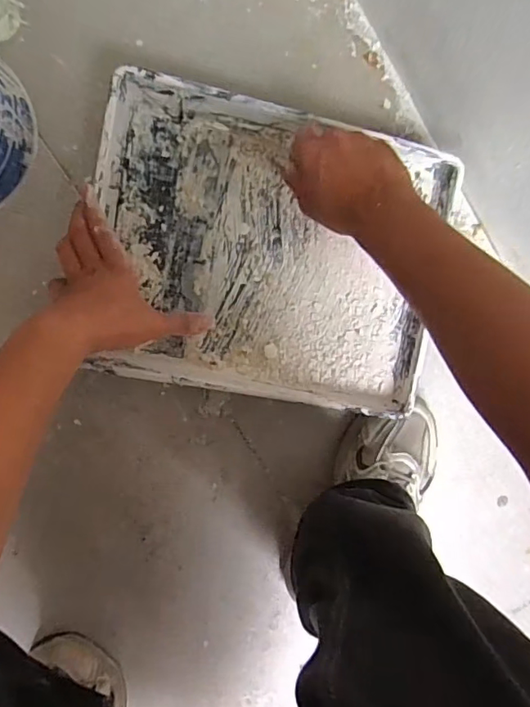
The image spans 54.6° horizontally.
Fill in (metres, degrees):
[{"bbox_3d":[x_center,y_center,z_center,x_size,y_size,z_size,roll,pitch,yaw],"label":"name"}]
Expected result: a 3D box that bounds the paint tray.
[{"bbox_3d":[0.007,-0.099,0.535,0.344,0.079,0.276,10,97,-7],"label":"paint tray"}]

